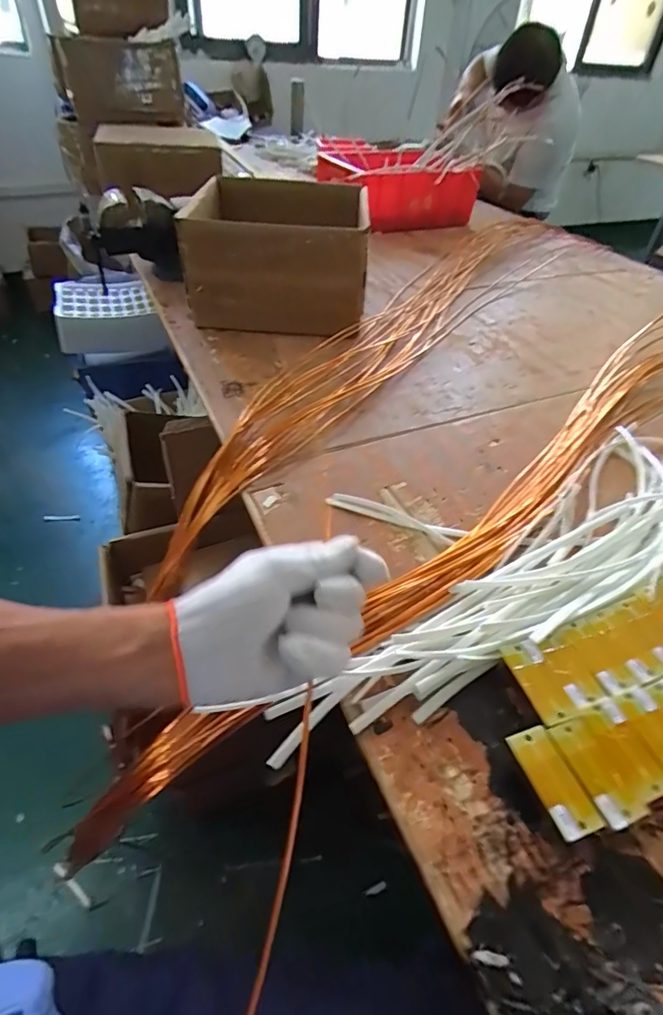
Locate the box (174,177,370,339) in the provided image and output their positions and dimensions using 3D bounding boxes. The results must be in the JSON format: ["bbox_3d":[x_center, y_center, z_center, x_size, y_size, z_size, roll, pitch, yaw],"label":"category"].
[{"bbox_3d":[-0.097,-0.465,0.887,0.310,0.194,0.339,1,44,-4],"label":"box"}]

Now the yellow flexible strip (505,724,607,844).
[{"bbox_3d":[0.157,0.193,0.352,0.032,0.005,0.070,-11,46,-16],"label":"yellow flexible strip"}]

